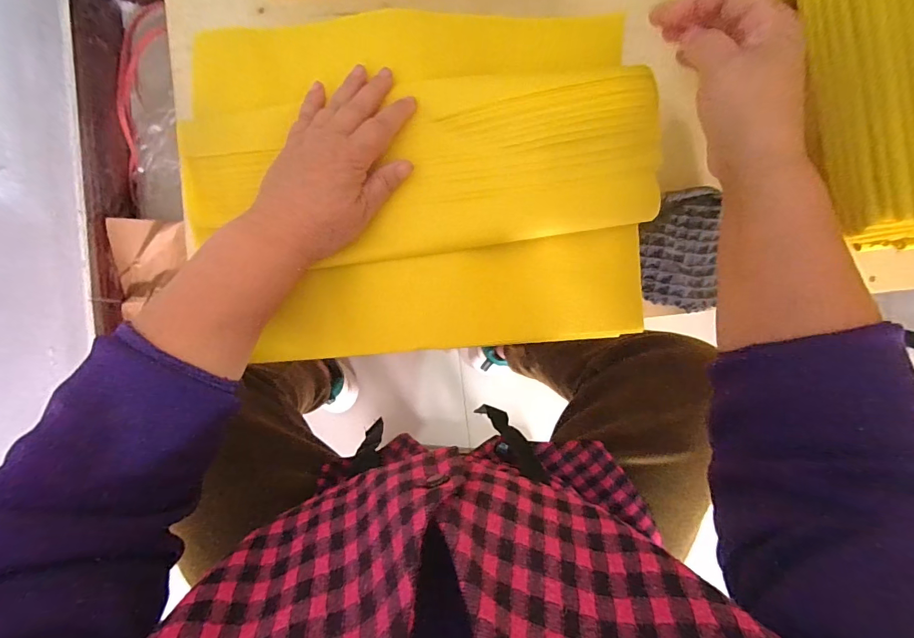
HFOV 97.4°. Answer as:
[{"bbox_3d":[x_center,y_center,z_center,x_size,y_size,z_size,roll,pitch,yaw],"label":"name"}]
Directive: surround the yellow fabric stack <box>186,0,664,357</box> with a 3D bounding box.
[{"bbox_3d":[-0.027,-0.109,0.311,0.355,0.054,0.266,-3,89,-4],"label":"yellow fabric stack"}]

